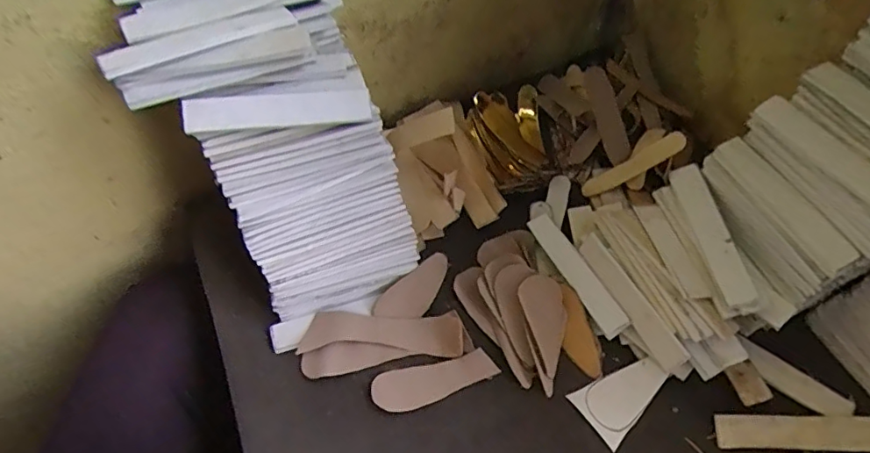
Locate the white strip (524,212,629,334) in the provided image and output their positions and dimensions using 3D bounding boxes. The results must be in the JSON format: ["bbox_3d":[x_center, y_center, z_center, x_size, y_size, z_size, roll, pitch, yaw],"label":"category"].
[{"bbox_3d":[0.106,0.033,0.388,0.021,0.007,0.104,-37,58,10],"label":"white strip"}]

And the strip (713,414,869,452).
[{"bbox_3d":[0.242,0.136,0.337,0.108,0.005,0.022,1,58,3],"label":"strip"}]

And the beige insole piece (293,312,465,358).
[{"bbox_3d":[-0.038,0.076,0.369,0.114,0.008,0.030,0,58,2],"label":"beige insole piece"}]

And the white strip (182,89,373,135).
[{"bbox_3d":[-0.092,-0.070,0.310,0.107,0.020,0.007,-9,13,-19],"label":"white strip"}]

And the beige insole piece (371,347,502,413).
[{"bbox_3d":[0.000,0.106,0.353,0.085,0.005,0.028,-14,58,-7],"label":"beige insole piece"}]

